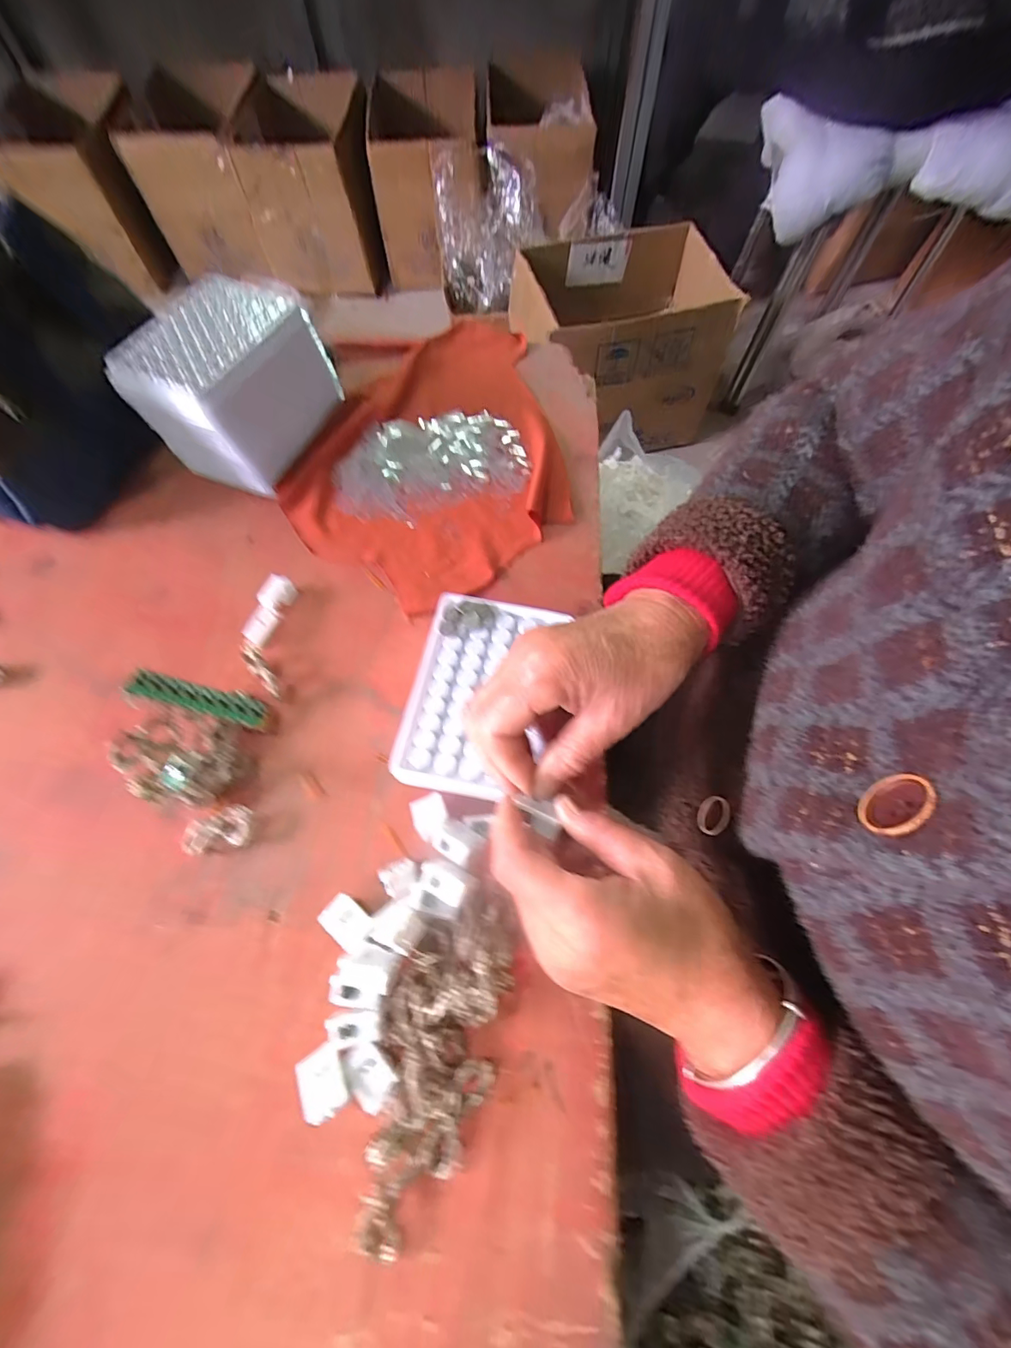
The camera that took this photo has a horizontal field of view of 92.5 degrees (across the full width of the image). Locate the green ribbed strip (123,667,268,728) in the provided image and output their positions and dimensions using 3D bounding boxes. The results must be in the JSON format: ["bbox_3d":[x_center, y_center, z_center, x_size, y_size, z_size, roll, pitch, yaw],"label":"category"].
[{"bbox_3d":[-0.198,0.016,0.315,0.079,0.006,0.019,19,66,-19],"label":"green ribbed strip"}]

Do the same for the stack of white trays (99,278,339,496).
[{"bbox_3d":[-0.219,-0.236,0.401,0.104,0.094,0.129,18,69,8],"label":"stack of white trays"}]

